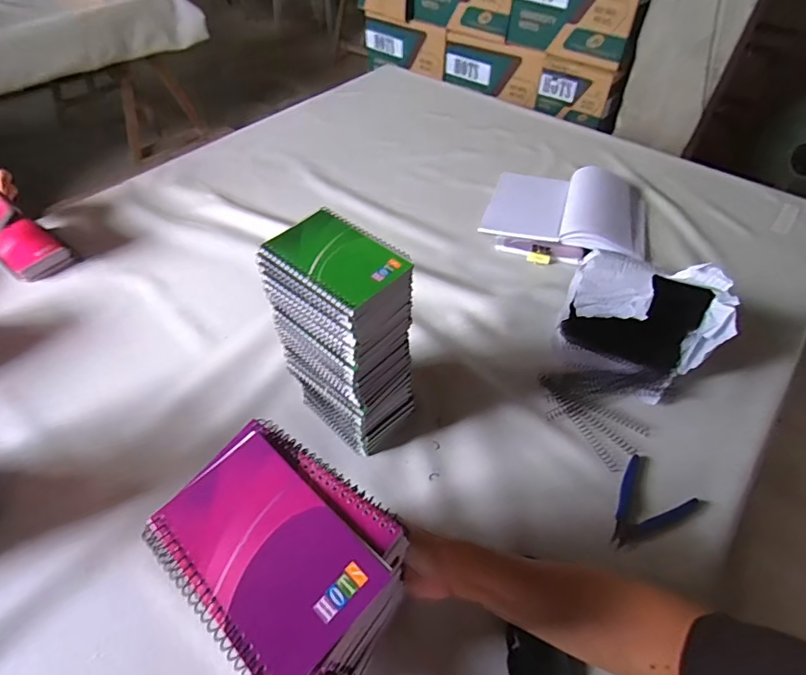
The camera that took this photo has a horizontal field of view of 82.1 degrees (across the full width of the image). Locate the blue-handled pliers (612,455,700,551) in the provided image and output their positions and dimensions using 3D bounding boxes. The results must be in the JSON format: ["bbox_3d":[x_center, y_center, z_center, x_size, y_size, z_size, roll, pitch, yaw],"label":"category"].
[{"bbox_3d":[0.291,0.211,0.560,0.082,0.009,0.116,37,60,26],"label":"blue-handled pliers"}]

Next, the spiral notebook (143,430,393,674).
[{"bbox_3d":[-0.083,0.123,0.272,0.129,0.006,0.086,36,58,25],"label":"spiral notebook"}]

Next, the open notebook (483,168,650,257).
[{"bbox_3d":[0.329,-0.258,0.935,0.307,0.085,0.245,14,52,11],"label":"open notebook"}]

